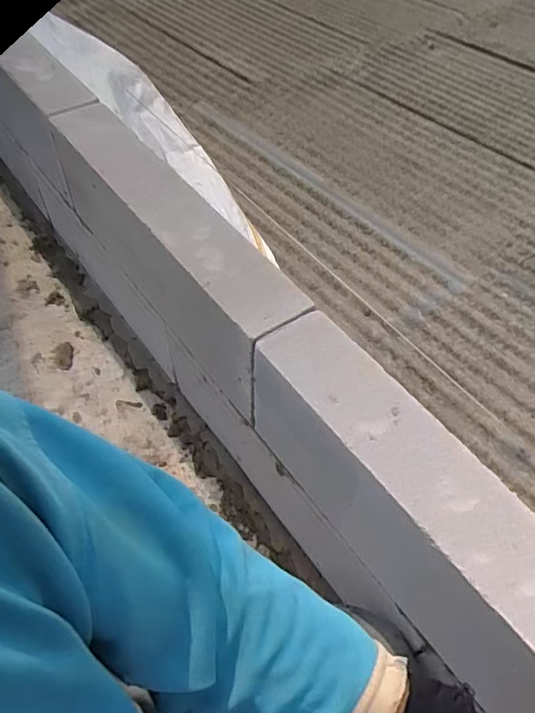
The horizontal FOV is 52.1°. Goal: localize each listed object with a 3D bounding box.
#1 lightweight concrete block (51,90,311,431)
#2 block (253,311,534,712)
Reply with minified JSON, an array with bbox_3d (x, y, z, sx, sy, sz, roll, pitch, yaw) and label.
[{"bbox_3d":[-0.153,-0.170,0.853,0.105,0.198,0.565,-29,59,-22],"label":"lightweight concrete block"},{"bbox_3d":[0.195,0.218,0.591,0.092,0.225,0.580,-30,59,-22],"label":"block"}]

